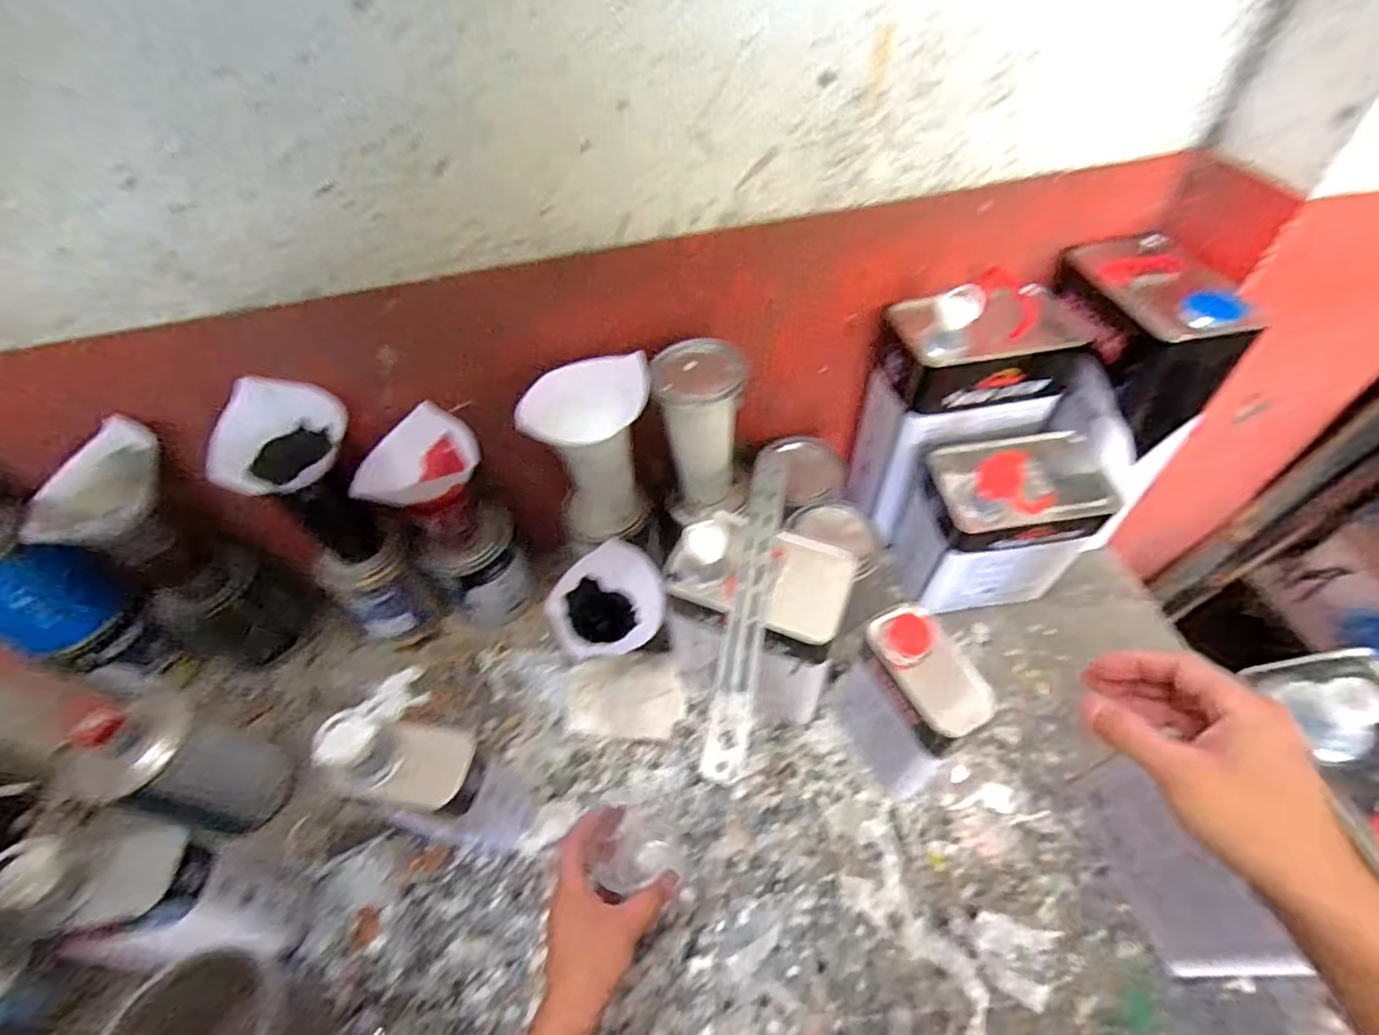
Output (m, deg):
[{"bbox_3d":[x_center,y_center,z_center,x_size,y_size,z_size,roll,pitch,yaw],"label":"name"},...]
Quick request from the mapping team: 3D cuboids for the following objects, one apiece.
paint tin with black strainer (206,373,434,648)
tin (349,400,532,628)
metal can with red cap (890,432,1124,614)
[{"bbox_3d":[-0.367,0.013,0.653,0.108,0.346,0.109,-2,53,3],"label":"paint tin with black strainer"},{"bbox_3d":[-0.263,0.021,0.687,0.116,0.261,0.109,-26,55,-15],"label":"tin"},{"bbox_3d":[0.342,0.000,0.669,0.171,0.194,0.120,-11,53,-4],"label":"metal can with red cap"}]

